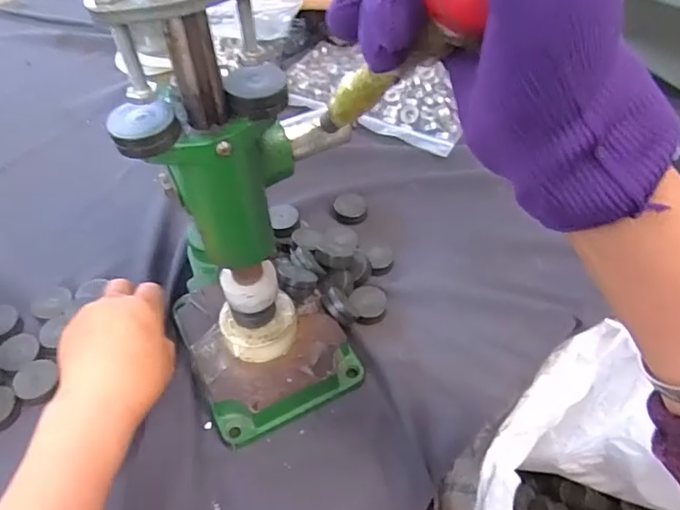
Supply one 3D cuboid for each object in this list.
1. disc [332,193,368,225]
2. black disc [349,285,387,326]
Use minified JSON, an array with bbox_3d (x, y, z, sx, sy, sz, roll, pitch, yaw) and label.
[{"bbox_3d":[0.011,-0.047,0.546,0.034,0.006,0.036,5,63,-10],"label":"disc"},{"bbox_3d":[0.025,0.042,0.466,0.031,0.015,0.034,-10,49,-8],"label":"black disc"}]

